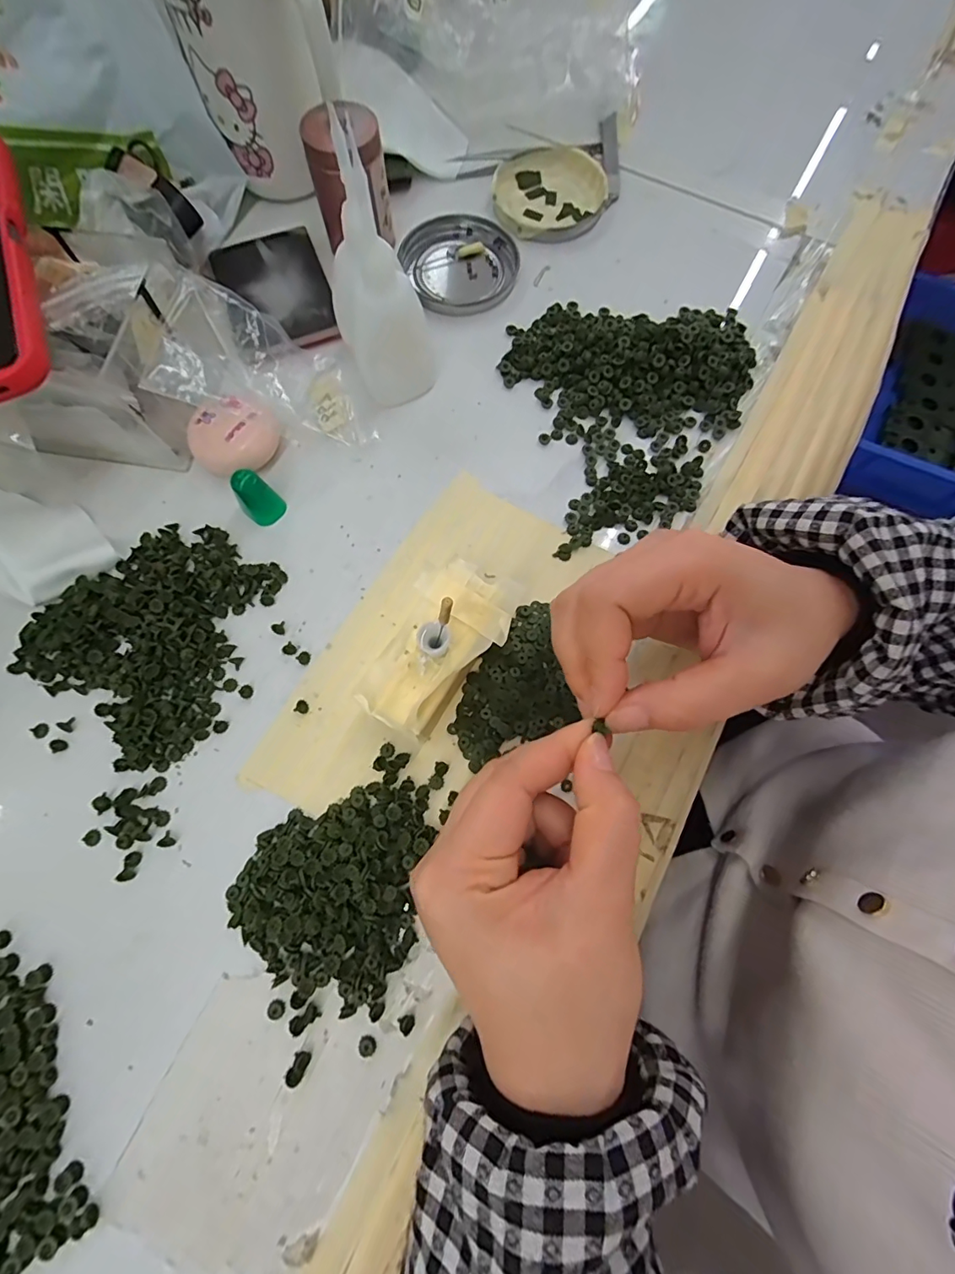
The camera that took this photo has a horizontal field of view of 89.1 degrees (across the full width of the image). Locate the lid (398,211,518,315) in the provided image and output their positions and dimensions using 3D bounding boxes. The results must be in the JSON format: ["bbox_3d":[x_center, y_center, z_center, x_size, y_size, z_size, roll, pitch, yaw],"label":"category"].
[{"bbox_3d":[-0.010,-0.253,0.328,0.074,0.005,0.084,-20,75,-6],"label":"lid"}]

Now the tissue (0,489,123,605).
[{"bbox_3d":[-0.260,-0.060,0.262,0.127,0.016,0.053,26,75,7],"label":"tissue"}]

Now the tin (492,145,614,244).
[{"bbox_3d":[0.052,-0.315,0.343,0.082,0.009,0.076,0,74,-1],"label":"tin"}]

